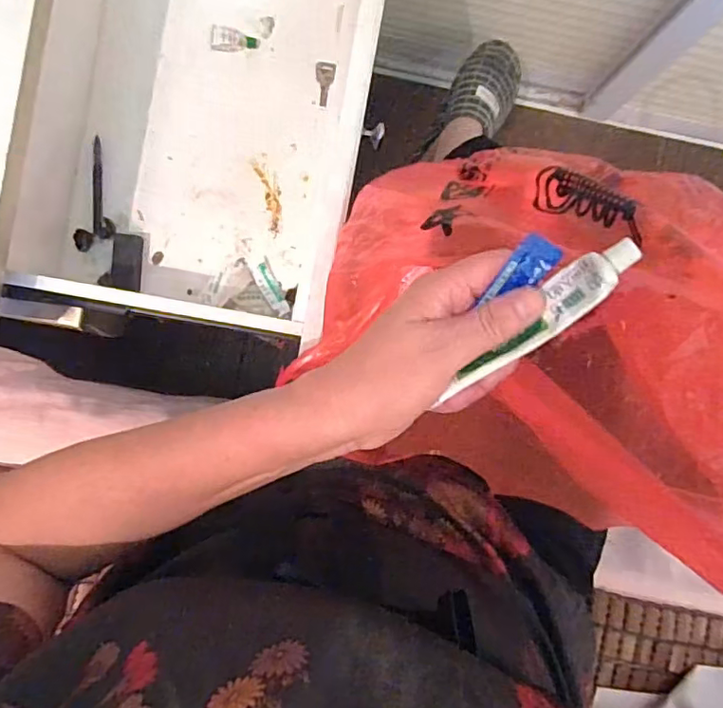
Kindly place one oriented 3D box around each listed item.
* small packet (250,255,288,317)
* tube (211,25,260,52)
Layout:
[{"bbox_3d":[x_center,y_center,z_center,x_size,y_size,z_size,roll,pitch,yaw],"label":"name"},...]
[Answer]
[{"bbox_3d":[-0.106,-0.079,0.652,0.022,0.008,0.073,-28,91,-1],"label":"small packet"},{"bbox_3d":[-0.144,-0.362,0.639,0.053,0.012,0.027,1,90,-15],"label":"tube"}]

